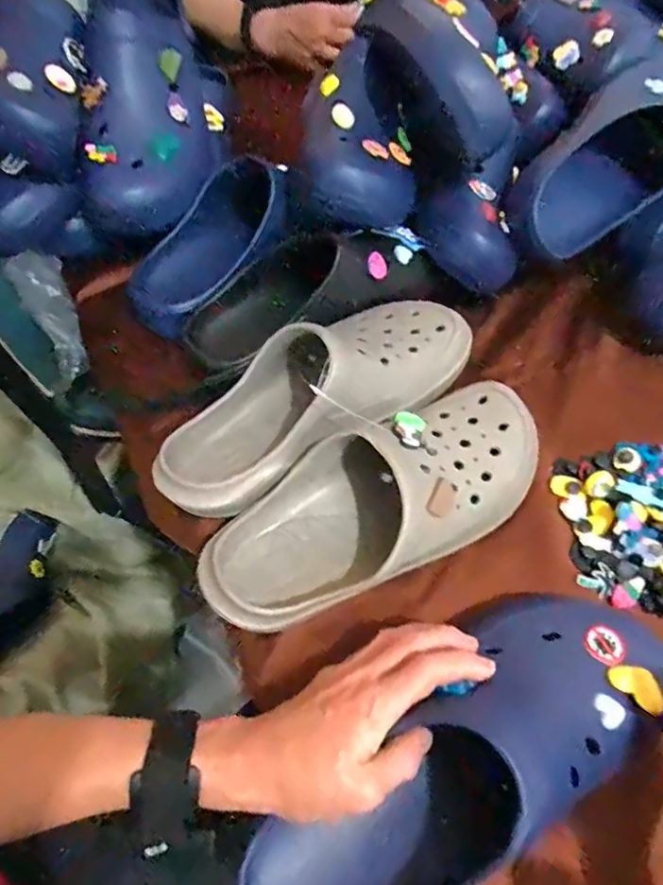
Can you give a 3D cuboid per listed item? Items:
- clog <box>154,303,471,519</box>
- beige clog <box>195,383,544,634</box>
[{"bbox_3d":[-0.008,-0.038,0.472,0.271,0.114,0.104,-36,66,-22],"label":"clog"},{"bbox_3d":[0.039,0.039,0.424,0.287,0.080,0.116,-26,63,-17],"label":"beige clog"}]

